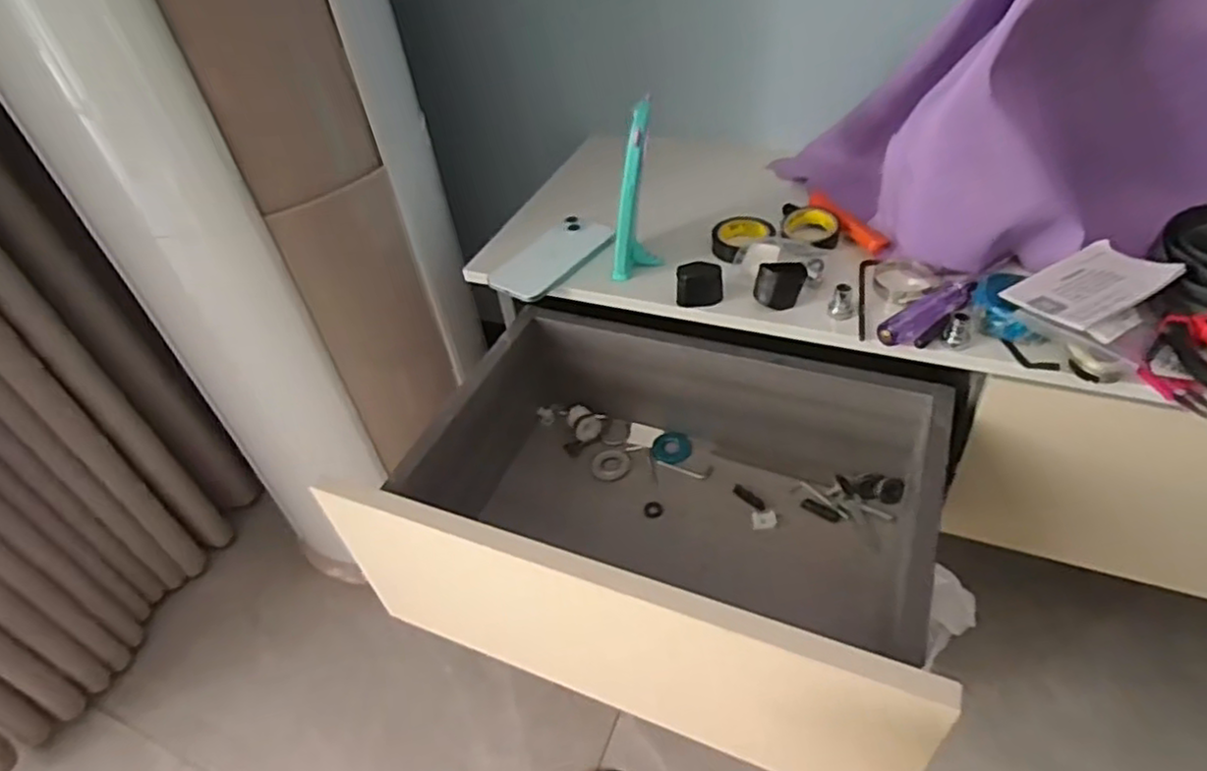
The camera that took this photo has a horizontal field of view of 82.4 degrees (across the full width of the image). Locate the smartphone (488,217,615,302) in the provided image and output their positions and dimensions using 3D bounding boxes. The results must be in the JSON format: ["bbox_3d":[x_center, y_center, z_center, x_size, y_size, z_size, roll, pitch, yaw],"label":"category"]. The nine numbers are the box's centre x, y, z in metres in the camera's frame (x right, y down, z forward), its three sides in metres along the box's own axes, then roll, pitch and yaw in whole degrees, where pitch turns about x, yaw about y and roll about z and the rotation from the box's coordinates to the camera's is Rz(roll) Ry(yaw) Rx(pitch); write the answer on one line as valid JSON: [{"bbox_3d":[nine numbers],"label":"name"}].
[{"bbox_3d":[-0.056,-0.138,0.742,0.074,0.009,0.138,33,63,33],"label":"smartphone"}]

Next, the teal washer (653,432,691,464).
[{"bbox_3d":[0.079,0.071,0.791,0.042,0.012,0.038,5,44,14],"label":"teal washer"}]

